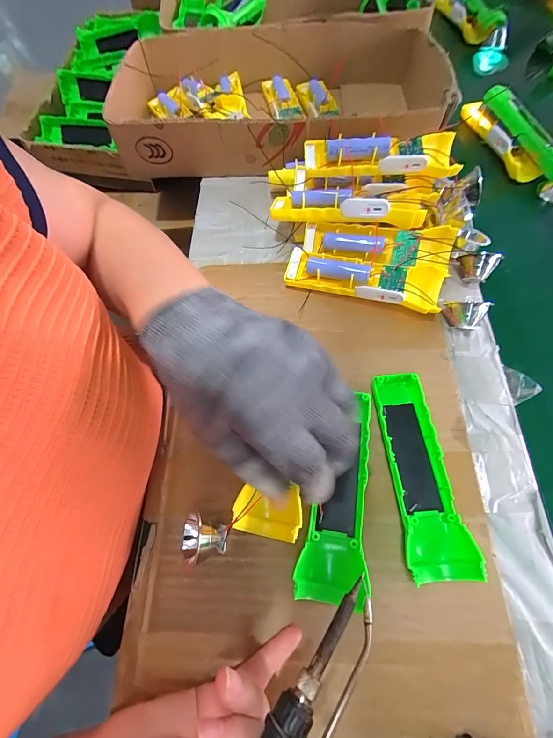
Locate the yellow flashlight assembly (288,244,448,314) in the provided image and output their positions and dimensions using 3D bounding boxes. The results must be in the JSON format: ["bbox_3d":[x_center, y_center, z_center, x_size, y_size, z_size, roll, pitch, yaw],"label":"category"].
[{"bbox_3d":[0.090,-0.092,0.343,0.160,0.033,0.043,14,67,9],"label":"yellow flashlight assembly"}]

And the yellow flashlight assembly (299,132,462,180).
[{"bbox_3d":[0.111,-0.227,0.348,0.157,0.037,0.044,2,65,4],"label":"yellow flashlight assembly"}]

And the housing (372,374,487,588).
[{"bbox_3d":[0.113,0.082,0.268,0.049,0.025,0.160,-7,65,0],"label":"housing"}]

